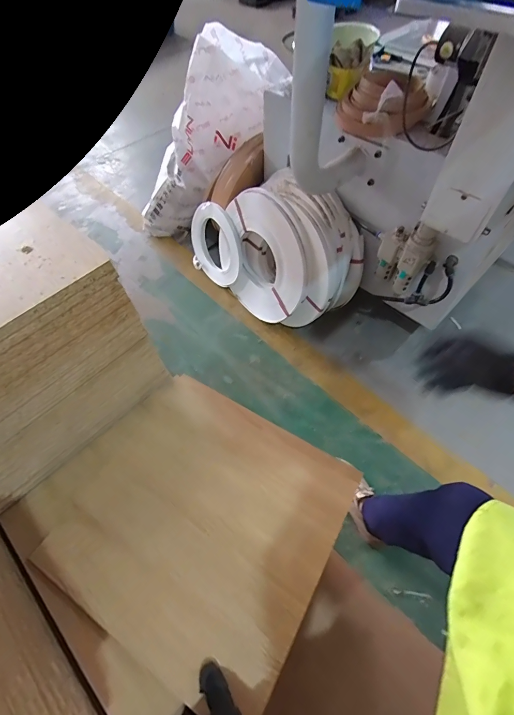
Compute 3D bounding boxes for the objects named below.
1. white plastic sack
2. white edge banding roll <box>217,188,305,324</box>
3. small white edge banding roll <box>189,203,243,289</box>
[{"bbox_3d":[-0.240,-0.762,1.275,0.274,0.761,0.214,8,51,-37],"label":"white plastic sack"},{"bbox_3d":[0.011,-0.315,1.082,0.038,0.379,0.376,-28,64,-33],"label":"white edge banding roll"},{"bbox_3d":[-0.153,-0.421,1.266,0.023,0.271,0.289,-33,70,-36],"label":"small white edge banding roll"}]

